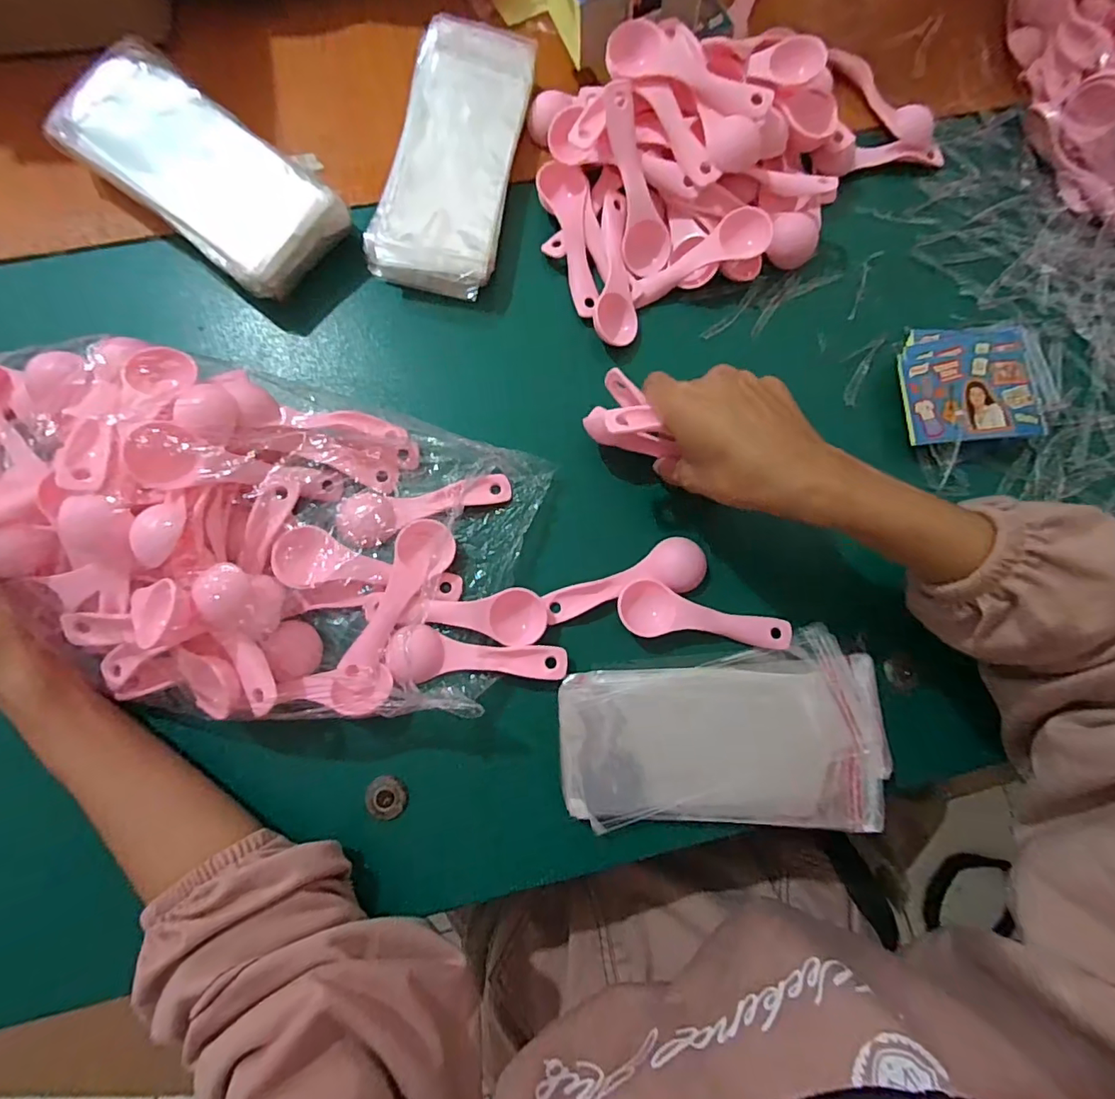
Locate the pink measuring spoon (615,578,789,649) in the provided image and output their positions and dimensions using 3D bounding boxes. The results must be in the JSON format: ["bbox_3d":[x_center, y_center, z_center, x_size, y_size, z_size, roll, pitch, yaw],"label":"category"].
[{"bbox_3d":[0.095,0.045,0.332,0.111,0.012,0.033,11,81,-2],"label":"pink measuring spoon"}]

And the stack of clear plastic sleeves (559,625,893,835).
[{"bbox_3d":[0.101,0.114,0.320,0.192,0.015,0.108,-2,82,-4],"label":"stack of clear plastic sleeves"}]

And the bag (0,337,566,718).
[{"bbox_3d":[-0.188,-0.008,0.308,0.369,0.082,0.191,11,77,3],"label":"bag"}]

